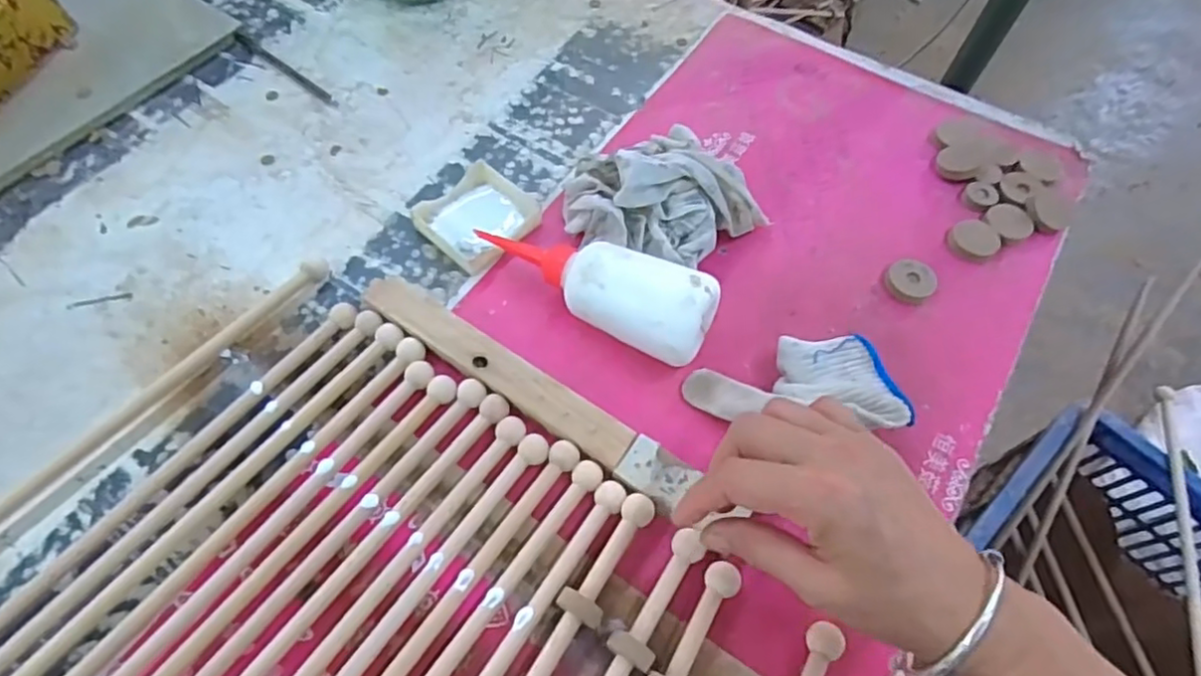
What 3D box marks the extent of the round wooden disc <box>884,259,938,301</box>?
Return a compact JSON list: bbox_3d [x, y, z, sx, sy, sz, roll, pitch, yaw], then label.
[{"bbox_3d":[0.233,-0.043,0.486,0.034,0.011,0.034,1,60,-2],"label":"round wooden disc"}]

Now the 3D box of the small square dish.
[{"bbox_3d":[-0.093,-0.093,0.502,0.072,0.018,0.078,37,65,17],"label":"small square dish"}]

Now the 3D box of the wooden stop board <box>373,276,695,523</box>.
[{"bbox_3d":[-0.053,0.031,0.424,0.248,0.020,0.032,32,63,15],"label":"wooden stop board"}]

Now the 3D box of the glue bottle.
[{"bbox_3d":[-0.011,-0.035,0.444,0.175,0.063,0.055,22,61,10],"label":"glue bottle"}]

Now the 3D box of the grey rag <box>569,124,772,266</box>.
[{"bbox_3d":[0.046,-0.103,0.484,0.130,0.062,0.110,-24,64,-16],"label":"grey rag"}]

